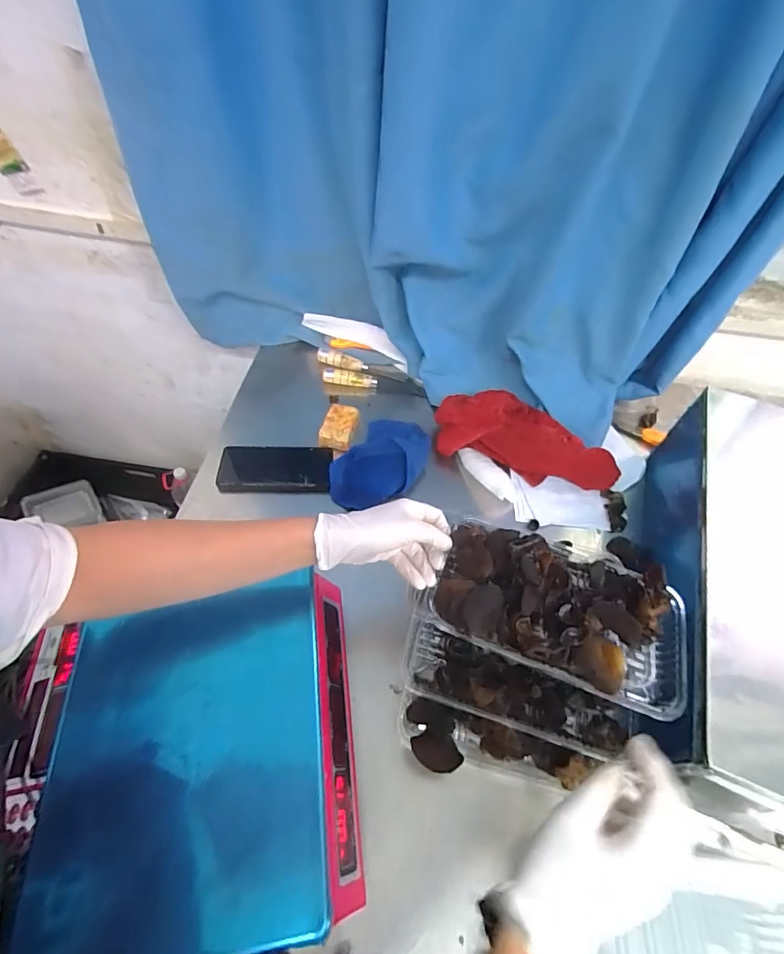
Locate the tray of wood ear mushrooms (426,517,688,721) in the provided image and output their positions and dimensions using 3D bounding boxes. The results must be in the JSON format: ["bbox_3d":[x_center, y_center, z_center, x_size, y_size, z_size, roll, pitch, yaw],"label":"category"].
[{"bbox_3d":[0.161,0.123,0.435,0.231,0.047,0.134,18,55,9],"label":"tray of wood ear mushrooms"}]

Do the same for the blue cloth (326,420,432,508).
[{"bbox_3d":[-0.016,-0.022,0.693,0.128,0.035,0.190,28,57,16],"label":"blue cloth"}]

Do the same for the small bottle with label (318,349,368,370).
[{"bbox_3d":[-0.092,-0.212,0.825,0.091,0.020,0.024,18,55,9],"label":"small bottle with label"}]

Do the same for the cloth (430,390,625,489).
[{"bbox_3d":[0.208,-0.065,0.699,0.287,0.084,0.111,19,55,10],"label":"cloth"}]

